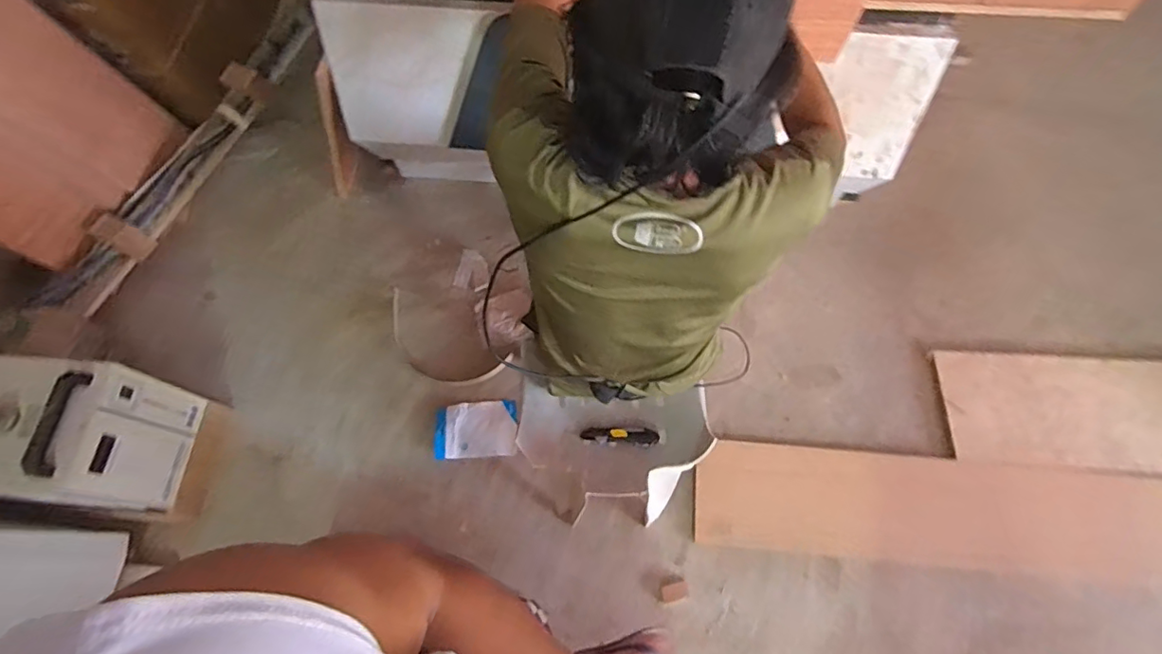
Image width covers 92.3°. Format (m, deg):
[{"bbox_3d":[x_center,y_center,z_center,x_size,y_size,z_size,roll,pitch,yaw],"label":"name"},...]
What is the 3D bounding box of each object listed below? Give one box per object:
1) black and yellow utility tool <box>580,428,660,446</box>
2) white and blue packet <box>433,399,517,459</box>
[{"bbox_3d":[0.079,0.219,1.124,0.152,0.009,0.027,4,69,3],"label":"black and yellow utility tool"},{"bbox_3d":[-0.287,0.283,1.533,0.221,0.029,0.150,-5,69,-1],"label":"white and blue packet"}]

